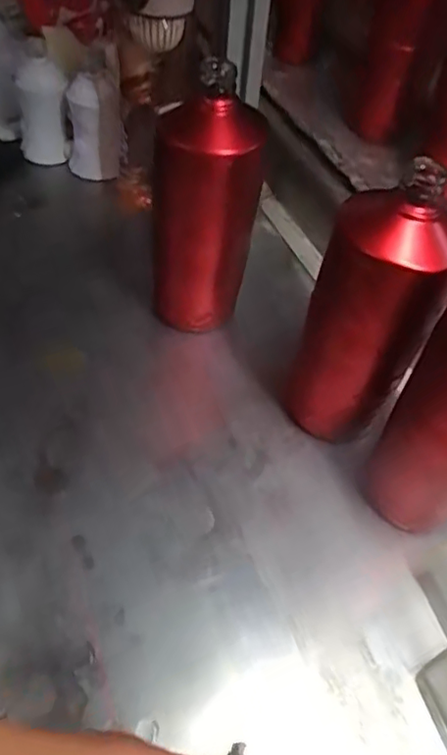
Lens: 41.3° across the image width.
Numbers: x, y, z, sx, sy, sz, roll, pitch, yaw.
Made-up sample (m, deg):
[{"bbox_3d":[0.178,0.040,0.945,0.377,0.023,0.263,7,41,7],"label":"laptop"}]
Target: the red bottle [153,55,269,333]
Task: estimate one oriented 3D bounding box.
[{"bbox_3d":[-0.019,-0.131,0.472,0.080,0.193,0.064,-16,53,-15],"label":"red bottle"}]

